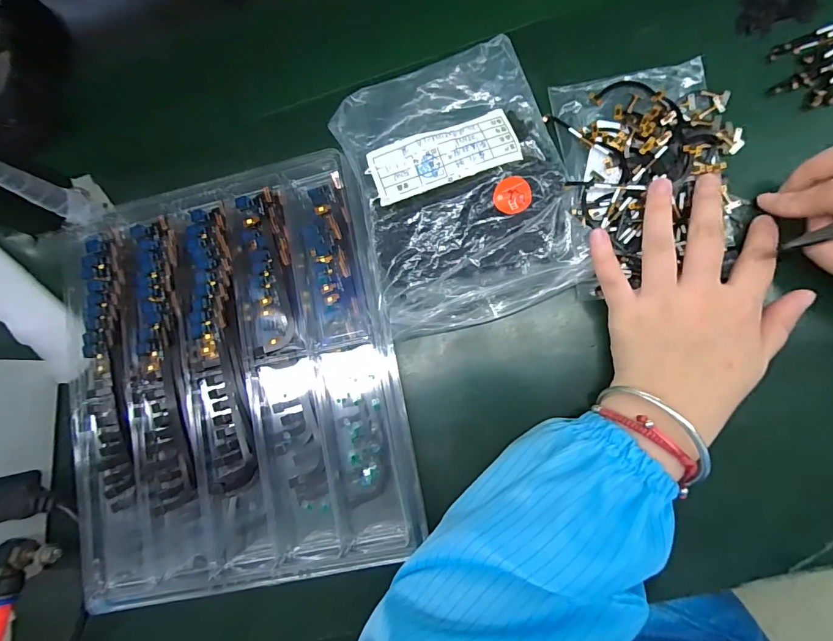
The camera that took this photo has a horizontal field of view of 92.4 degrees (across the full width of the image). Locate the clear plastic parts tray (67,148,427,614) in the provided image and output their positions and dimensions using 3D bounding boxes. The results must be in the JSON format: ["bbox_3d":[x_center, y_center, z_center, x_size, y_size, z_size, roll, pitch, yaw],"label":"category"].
[{"bbox_3d":[-0.129,0.032,0.270,0.222,0.022,0.271,-12,86,6],"label":"clear plastic parts tray"}]

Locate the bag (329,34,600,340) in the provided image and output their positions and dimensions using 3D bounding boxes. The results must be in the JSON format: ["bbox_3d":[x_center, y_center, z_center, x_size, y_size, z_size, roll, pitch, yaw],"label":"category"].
[{"bbox_3d":[0.028,-0.090,0.263,0.136,0.022,0.177,-16,85,5],"label":"bag"}]

